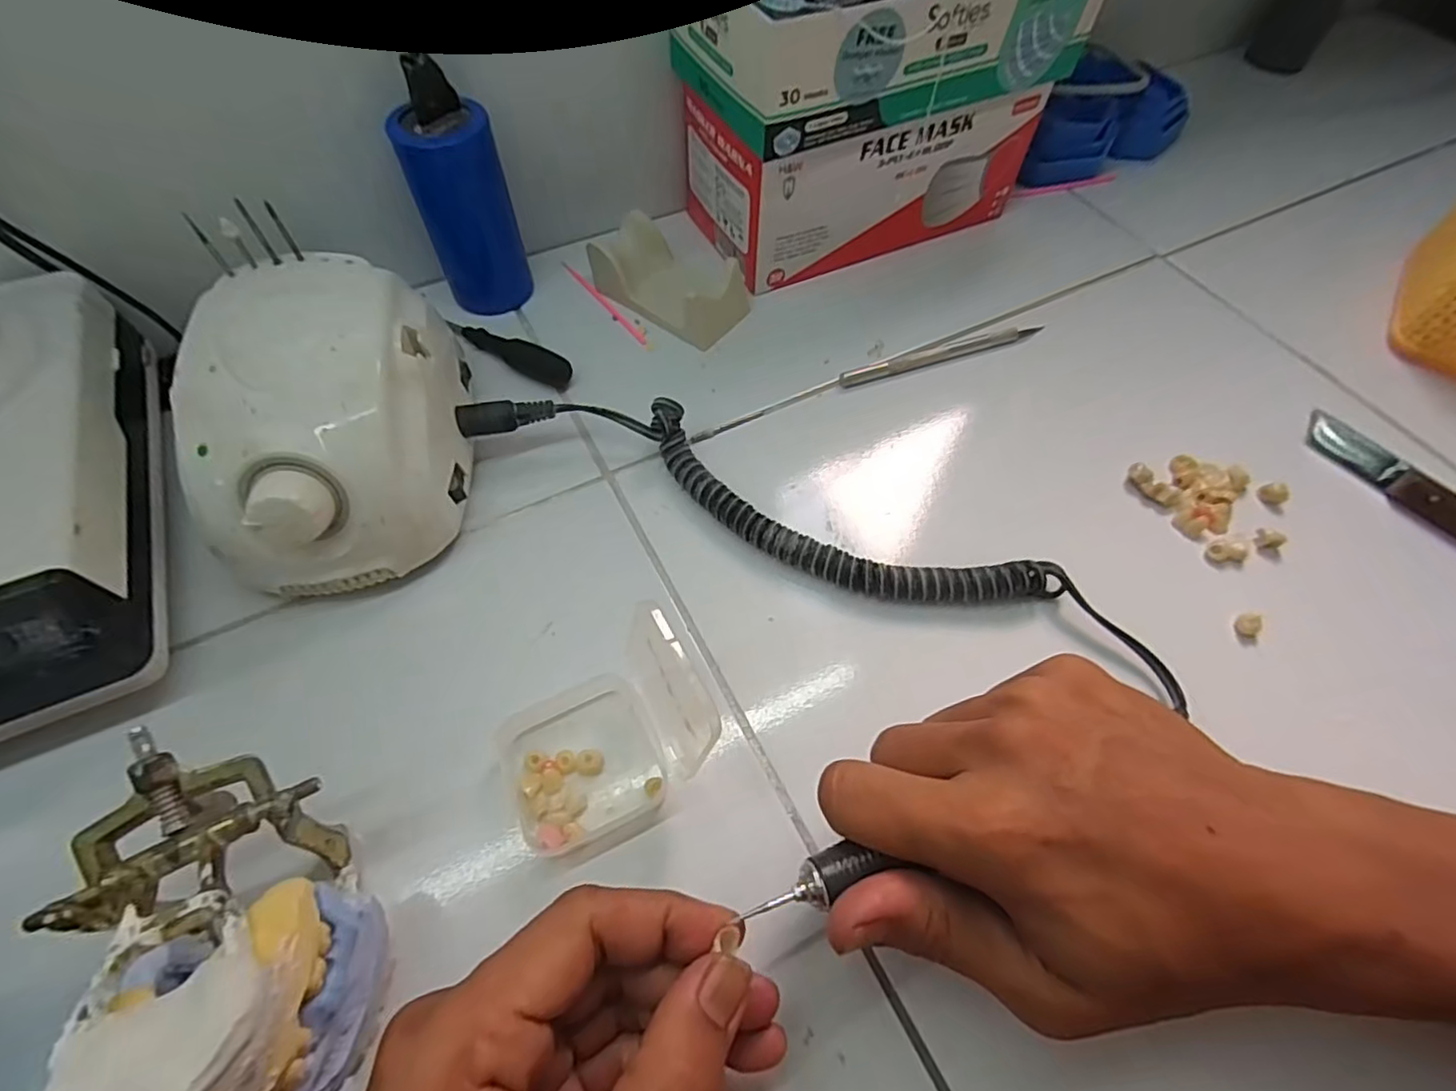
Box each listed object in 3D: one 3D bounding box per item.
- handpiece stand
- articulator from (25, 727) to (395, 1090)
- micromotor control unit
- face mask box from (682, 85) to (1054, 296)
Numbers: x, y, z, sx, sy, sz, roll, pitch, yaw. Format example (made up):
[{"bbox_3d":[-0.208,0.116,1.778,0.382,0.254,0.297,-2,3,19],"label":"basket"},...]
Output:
[{"bbox_3d":[-0.034,-0.167,0.394,0.093,0.031,0.060,34,64,17],"label":"handpiece stand"},{"bbox_3d":[-0.146,0.114,0.195,0.113,0.078,0.066,39,66,19],"label":"articulator"},{"bbox_3d":[-0.176,-0.056,0.291,0.101,0.087,0.138,-12,60,-8],"label":"micromotor control unit"},{"bbox_3d":[0.085,-0.250,0.415,0.208,0.082,0.094,-21,62,-13],"label":"face mask box"}]

